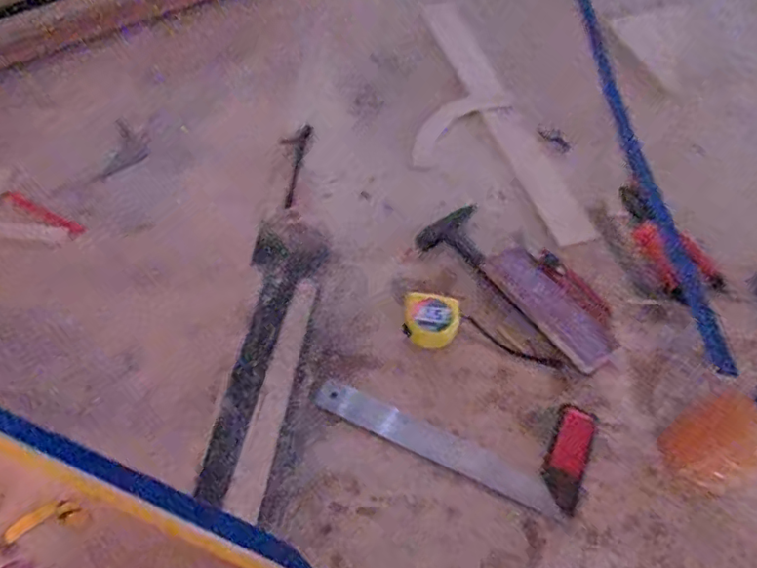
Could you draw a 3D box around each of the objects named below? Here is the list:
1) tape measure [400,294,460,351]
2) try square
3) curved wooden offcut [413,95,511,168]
[{"bbox_3d":[0.064,0.046,0.670,0.066,0.031,0.065,8,60,4],"label":"tape measure"},{"bbox_3d":[0.086,0.154,0.628,0.301,0.015,0.117,20,61,11],"label":"try square"},{"bbox_3d":[0.119,-0.255,0.876,0.207,0.014,0.071,-40,67,-21],"label":"curved wooden offcut"}]

